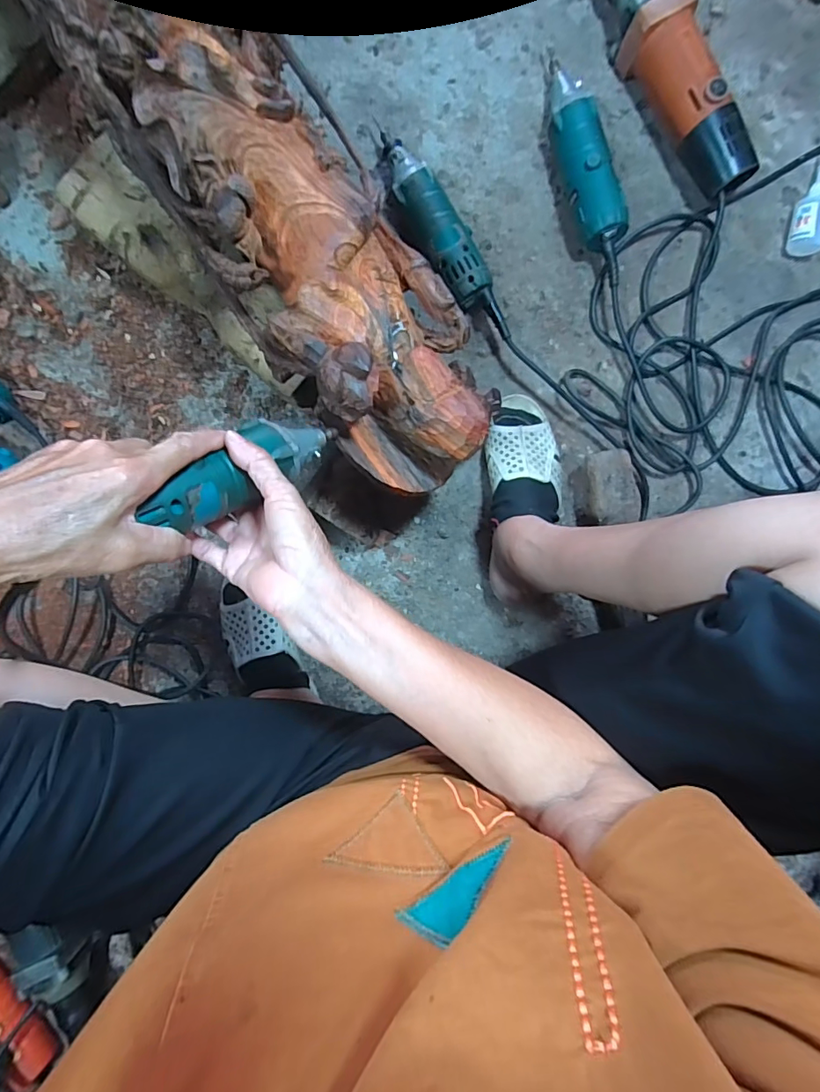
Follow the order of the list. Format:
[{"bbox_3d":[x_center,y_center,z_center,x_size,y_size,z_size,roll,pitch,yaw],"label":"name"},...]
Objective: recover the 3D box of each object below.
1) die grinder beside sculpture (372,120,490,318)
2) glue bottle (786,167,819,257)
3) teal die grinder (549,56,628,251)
[{"bbox_3d":[0.023,-0.371,0.559,0.054,0.054,0.218,-30,94,2],"label":"die grinder beside sculpture"},{"bbox_3d":[0.459,-0.394,0.554,0.036,0.036,0.127,11,93,1],"label":"glue bottle"},{"bbox_3d":[0.186,-0.442,0.549,0.049,0.058,0.222,-16,94,1],"label":"teal die grinder"}]

